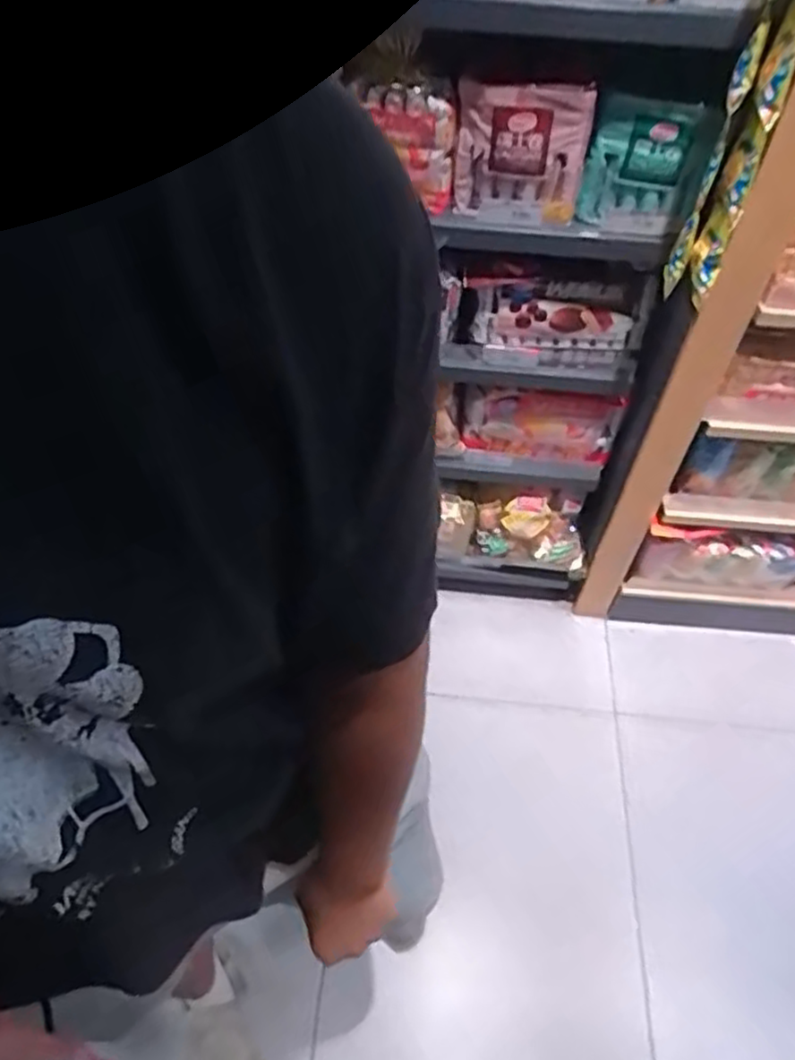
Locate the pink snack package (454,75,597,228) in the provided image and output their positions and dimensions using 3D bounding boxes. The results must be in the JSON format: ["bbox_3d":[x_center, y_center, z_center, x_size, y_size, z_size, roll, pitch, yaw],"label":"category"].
[{"bbox_3d":[0.171,-0.527,0.993,0.178,0.173,0.031,12,52,8],"label":"pink snack package"}]

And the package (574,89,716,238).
[{"bbox_3d":[0.342,-0.499,0.980,0.153,0.169,0.041,25,54,17],"label":"package"}]

